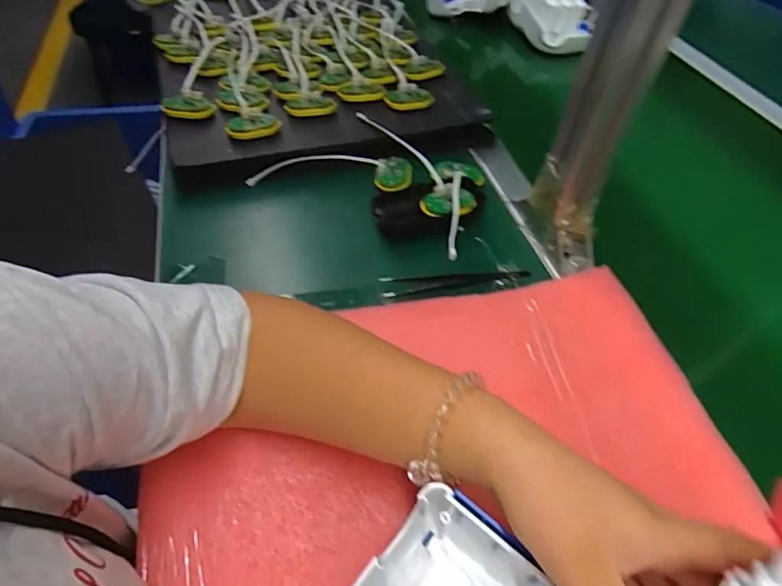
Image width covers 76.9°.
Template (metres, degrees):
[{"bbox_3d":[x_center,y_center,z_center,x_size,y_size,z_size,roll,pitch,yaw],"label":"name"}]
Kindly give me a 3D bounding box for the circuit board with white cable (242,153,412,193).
[{"bbox_3d":[-0.065,-0.129,0.526,0.173,0.025,0.037,4,50,-1],"label":"circuit board with white cable"}]

